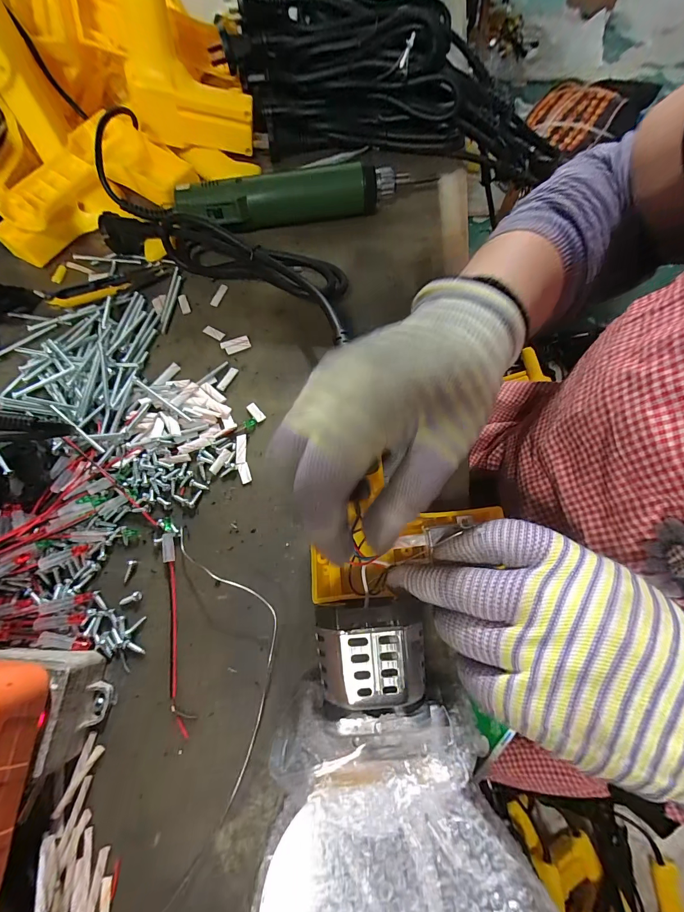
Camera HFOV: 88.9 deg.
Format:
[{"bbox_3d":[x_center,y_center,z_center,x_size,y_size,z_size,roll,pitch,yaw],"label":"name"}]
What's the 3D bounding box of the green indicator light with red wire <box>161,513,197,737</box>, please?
[{"bbox_3d":[-0.107,0.102,0.221,0.013,0.007,0.127,-14,70,-6],"label":"green indicator light with red wire"}]

